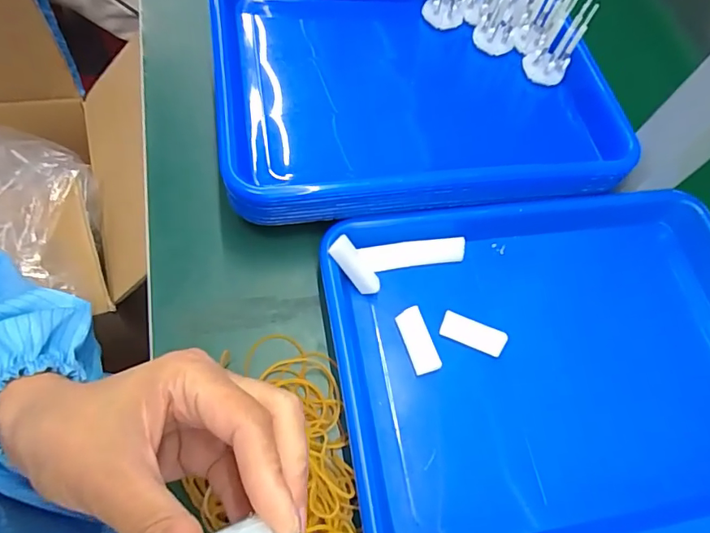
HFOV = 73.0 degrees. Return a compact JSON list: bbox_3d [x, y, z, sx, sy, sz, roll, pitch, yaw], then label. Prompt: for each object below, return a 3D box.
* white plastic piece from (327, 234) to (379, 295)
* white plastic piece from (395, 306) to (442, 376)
[{"bbox_3d":[0.001,0.000,0.354,0.018,0.007,0.048,-46,108,-21],"label":"white plastic piece"},{"bbox_3d":[0.045,0.053,0.343,0.018,0.014,0.046,-17,68,-16],"label":"white plastic piece"}]

